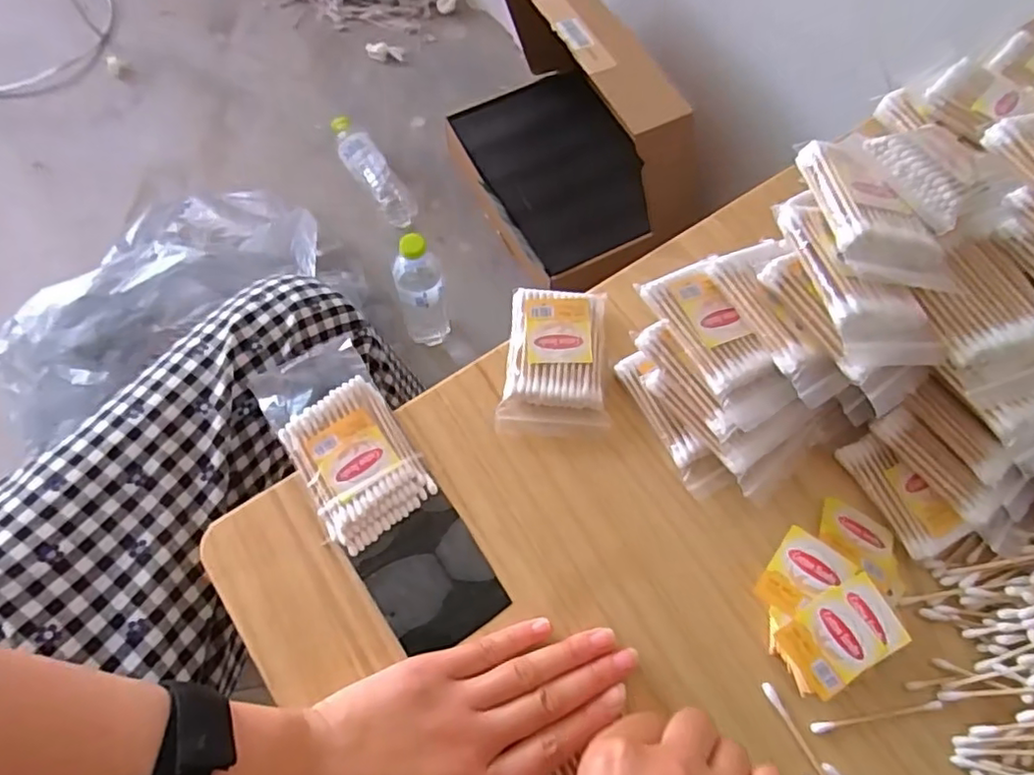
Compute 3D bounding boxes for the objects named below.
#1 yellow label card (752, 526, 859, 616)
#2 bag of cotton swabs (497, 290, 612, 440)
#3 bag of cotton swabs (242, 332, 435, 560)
[{"bbox_3d":[0.153,0.101,0.337,0.037,0.004,0.043,34,83,10],"label":"yellow label card"},{"bbox_3d":[0.022,-0.015,0.385,0.062,0.015,0.091,2,69,-1],"label":"bag of cotton swabs"},{"bbox_3d":[-0.100,0.030,0.368,0.063,0.012,0.117,-30,73,-12],"label":"bag of cotton swabs"}]

